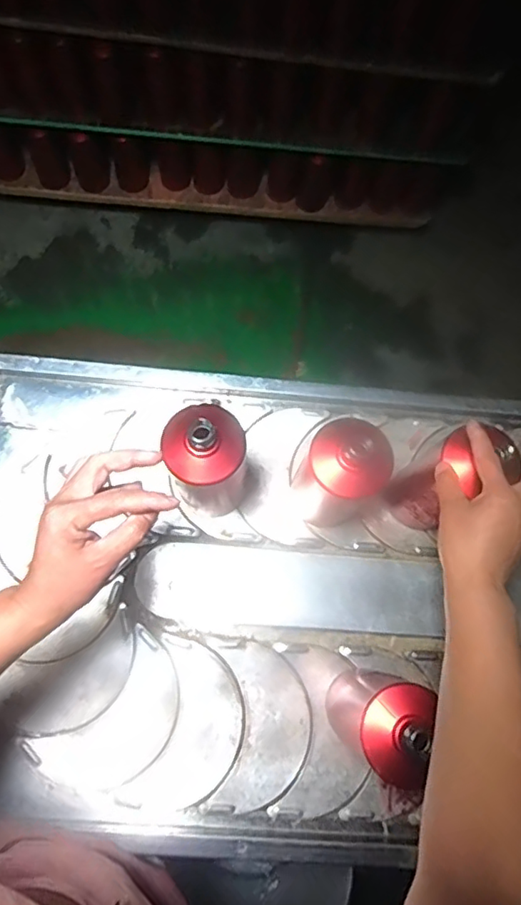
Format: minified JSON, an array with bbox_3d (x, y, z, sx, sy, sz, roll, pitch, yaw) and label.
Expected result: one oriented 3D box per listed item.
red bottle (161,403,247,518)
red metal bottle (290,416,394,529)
[{"bbox_3d":[-0.057,0.020,0.614,0.068,0.203,0.069,-1,70,1],"label":"red bottle"},{"bbox_3d":[0.082,0.035,0.629,0.075,0.176,0.075,-26,71,-7],"label":"red metal bottle"}]

